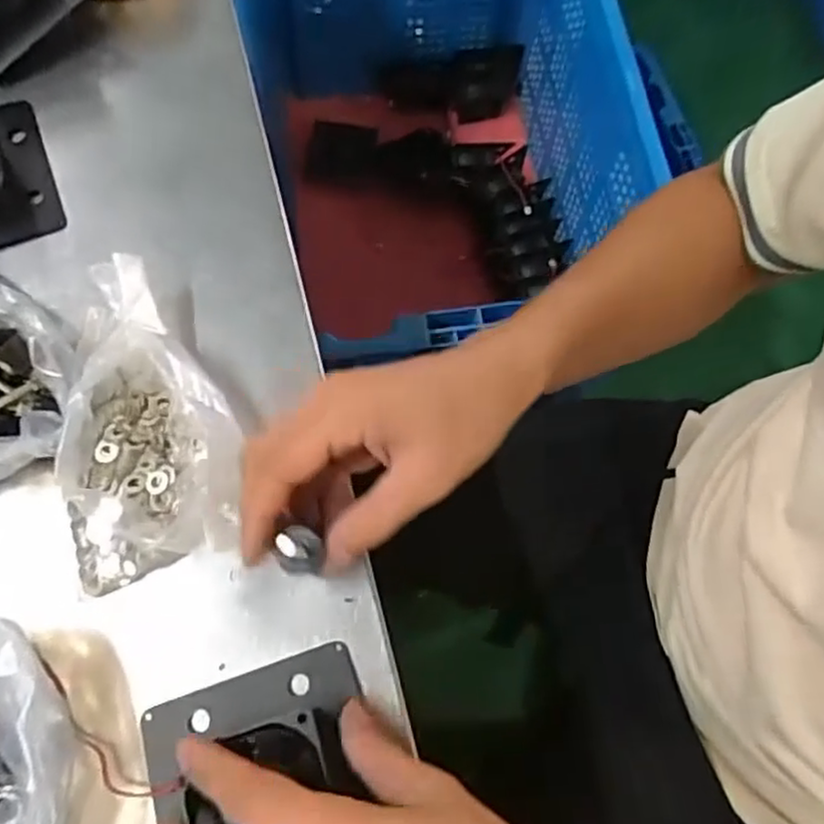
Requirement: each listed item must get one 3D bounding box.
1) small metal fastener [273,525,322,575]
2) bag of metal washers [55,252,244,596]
[{"bbox_3d":[-0.049,0.061,0.300,0.019,0.014,0.018,6,71,1],"label":"small metal fastener"},{"bbox_3d":[-0.127,0.001,0.344,0.091,0.045,0.159,-6,72,-3],"label":"bag of metal washers"}]

